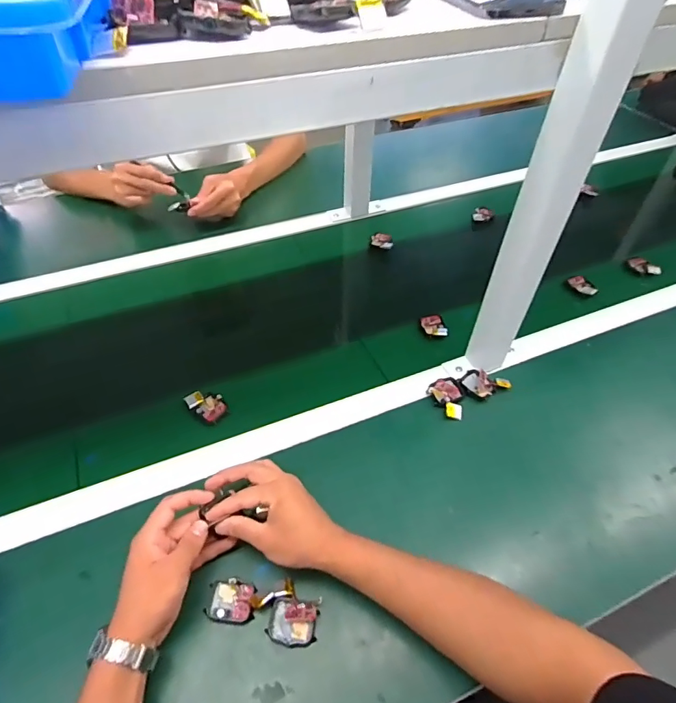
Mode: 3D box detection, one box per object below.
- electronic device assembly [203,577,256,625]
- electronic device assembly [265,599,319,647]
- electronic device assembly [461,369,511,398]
[{"bbox_3d":[-0.107,0.249,0.448,0.046,0.009,0.037,3,49,2],"label":"electronic device assembly"},{"bbox_3d":[-0.044,0.263,0.437,0.046,0.015,0.035,6,49,5],"label":"electronic device assembly"},{"bbox_3d":[0.205,0.046,0.624,0.063,0.014,0.040,14,50,11],"label":"electronic device assembly"}]

